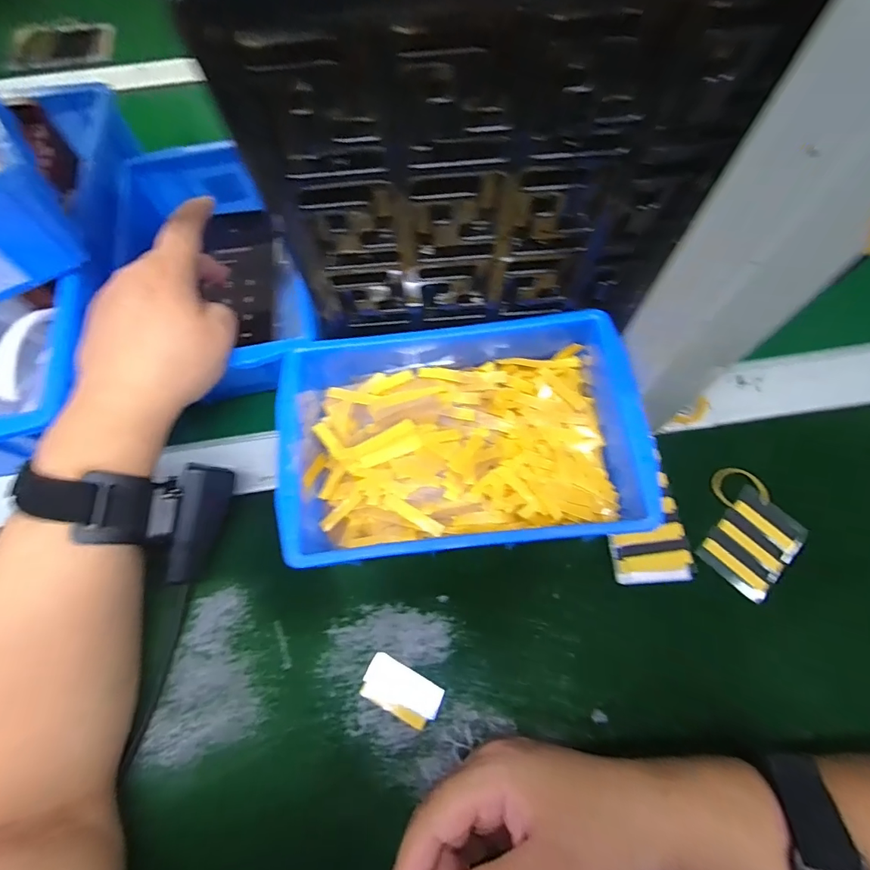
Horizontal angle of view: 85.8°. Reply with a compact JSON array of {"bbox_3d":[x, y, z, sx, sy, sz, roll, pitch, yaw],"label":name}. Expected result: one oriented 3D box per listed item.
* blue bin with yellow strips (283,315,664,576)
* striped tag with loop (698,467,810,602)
[{"bbox_3d":[0.014,0.005,0.290,0.201,0.068,0.143,-5,68,-1],"label":"blue bin with yellow strips"},{"bbox_3d":[0.194,0.059,0.295,0.065,0.008,0.061,-43,67,-9],"label":"striped tag with loop"}]

